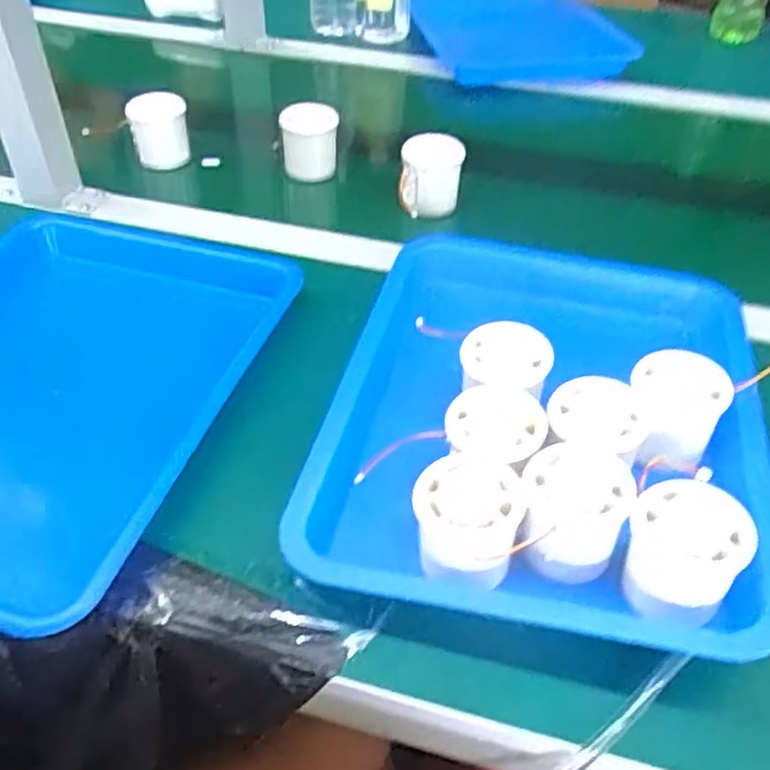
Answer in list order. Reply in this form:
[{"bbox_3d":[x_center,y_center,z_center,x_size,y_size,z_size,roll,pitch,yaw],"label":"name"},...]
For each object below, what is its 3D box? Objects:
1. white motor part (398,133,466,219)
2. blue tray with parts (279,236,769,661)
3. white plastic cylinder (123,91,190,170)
[{"bbox_3d":[0.044,-0.200,0.710,0.056,0.057,0.061,5,43,3],"label":"white motor part"},{"bbox_3d":[0.104,0.002,0.489,0.277,0.054,0.336,9,44,8],"label":"blue tray with parts"},{"bbox_3d":[-0.233,-0.264,0.770,0.060,0.065,0.052,-9,44,-11],"label":"white plastic cylinder"}]

